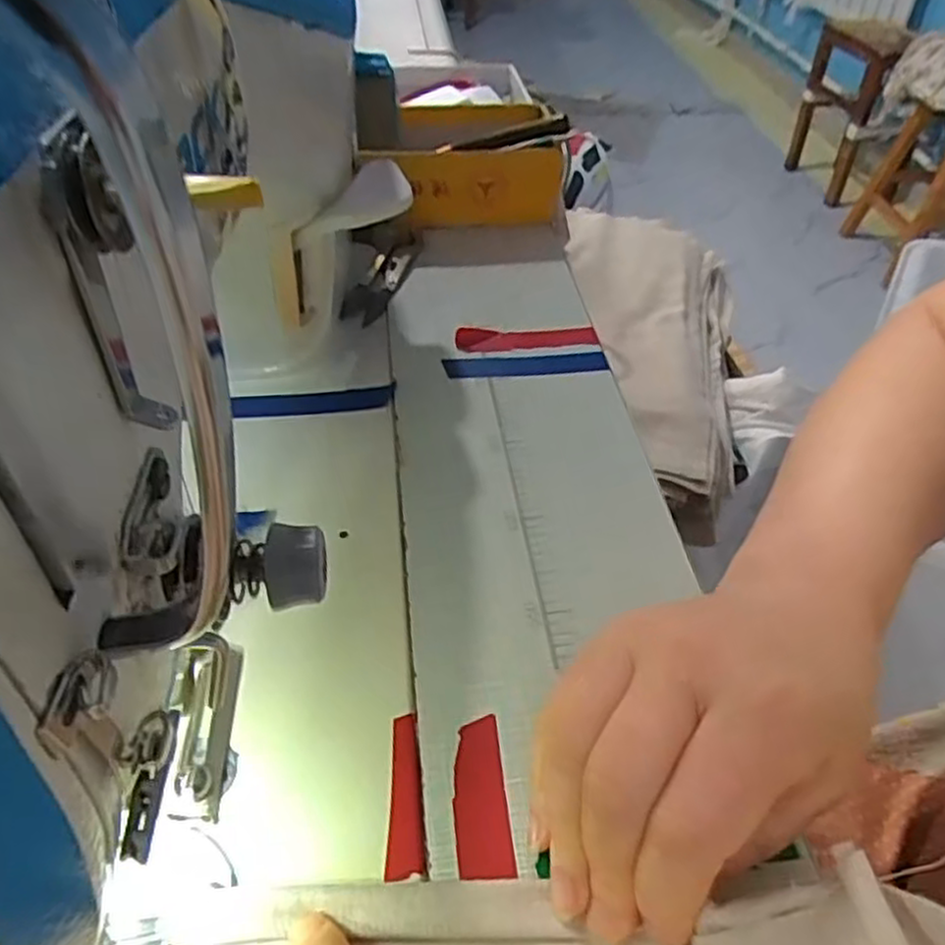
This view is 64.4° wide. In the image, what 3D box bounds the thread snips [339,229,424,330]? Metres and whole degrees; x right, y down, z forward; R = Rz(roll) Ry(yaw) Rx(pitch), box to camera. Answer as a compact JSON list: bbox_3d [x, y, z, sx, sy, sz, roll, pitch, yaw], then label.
[{"bbox_3d":[-0.054,-0.126,0.477,0.027,0.013,0.106,15,45,13],"label":"thread snips"}]

